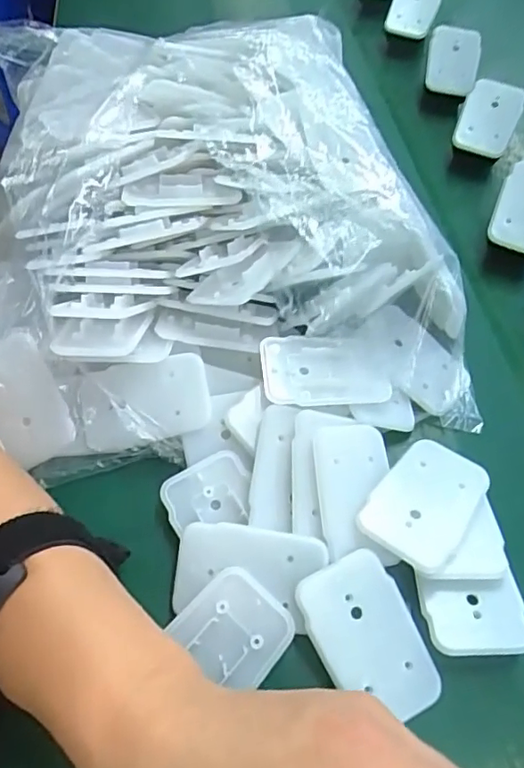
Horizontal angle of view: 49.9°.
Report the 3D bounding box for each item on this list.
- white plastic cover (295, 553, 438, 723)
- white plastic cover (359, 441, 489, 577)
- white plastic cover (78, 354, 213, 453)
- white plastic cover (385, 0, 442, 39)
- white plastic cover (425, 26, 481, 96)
[{"bbox_3d":[0.047,0.111,0.246,0.044,0.013,0.065,-23,61,-15],"label":"white plastic cover"},{"bbox_3d":[0.079,0.056,0.271,0.044,0.007,0.064,33,63,19],"label":"white plastic cover"},{"bbox_3d":[-0.062,0.010,0.299,0.066,0.008,0.043,-9,83,-3],"label":"white plastic cover"},{"bbox_3d":[0.142,-0.352,0.525,0.041,0.012,0.065,22,78,2],"label":"white plastic cover"},{"bbox_3d":[0.163,-0.275,0.481,0.043,0.050,0.013,7,19,-3],"label":"white plastic cover"}]

